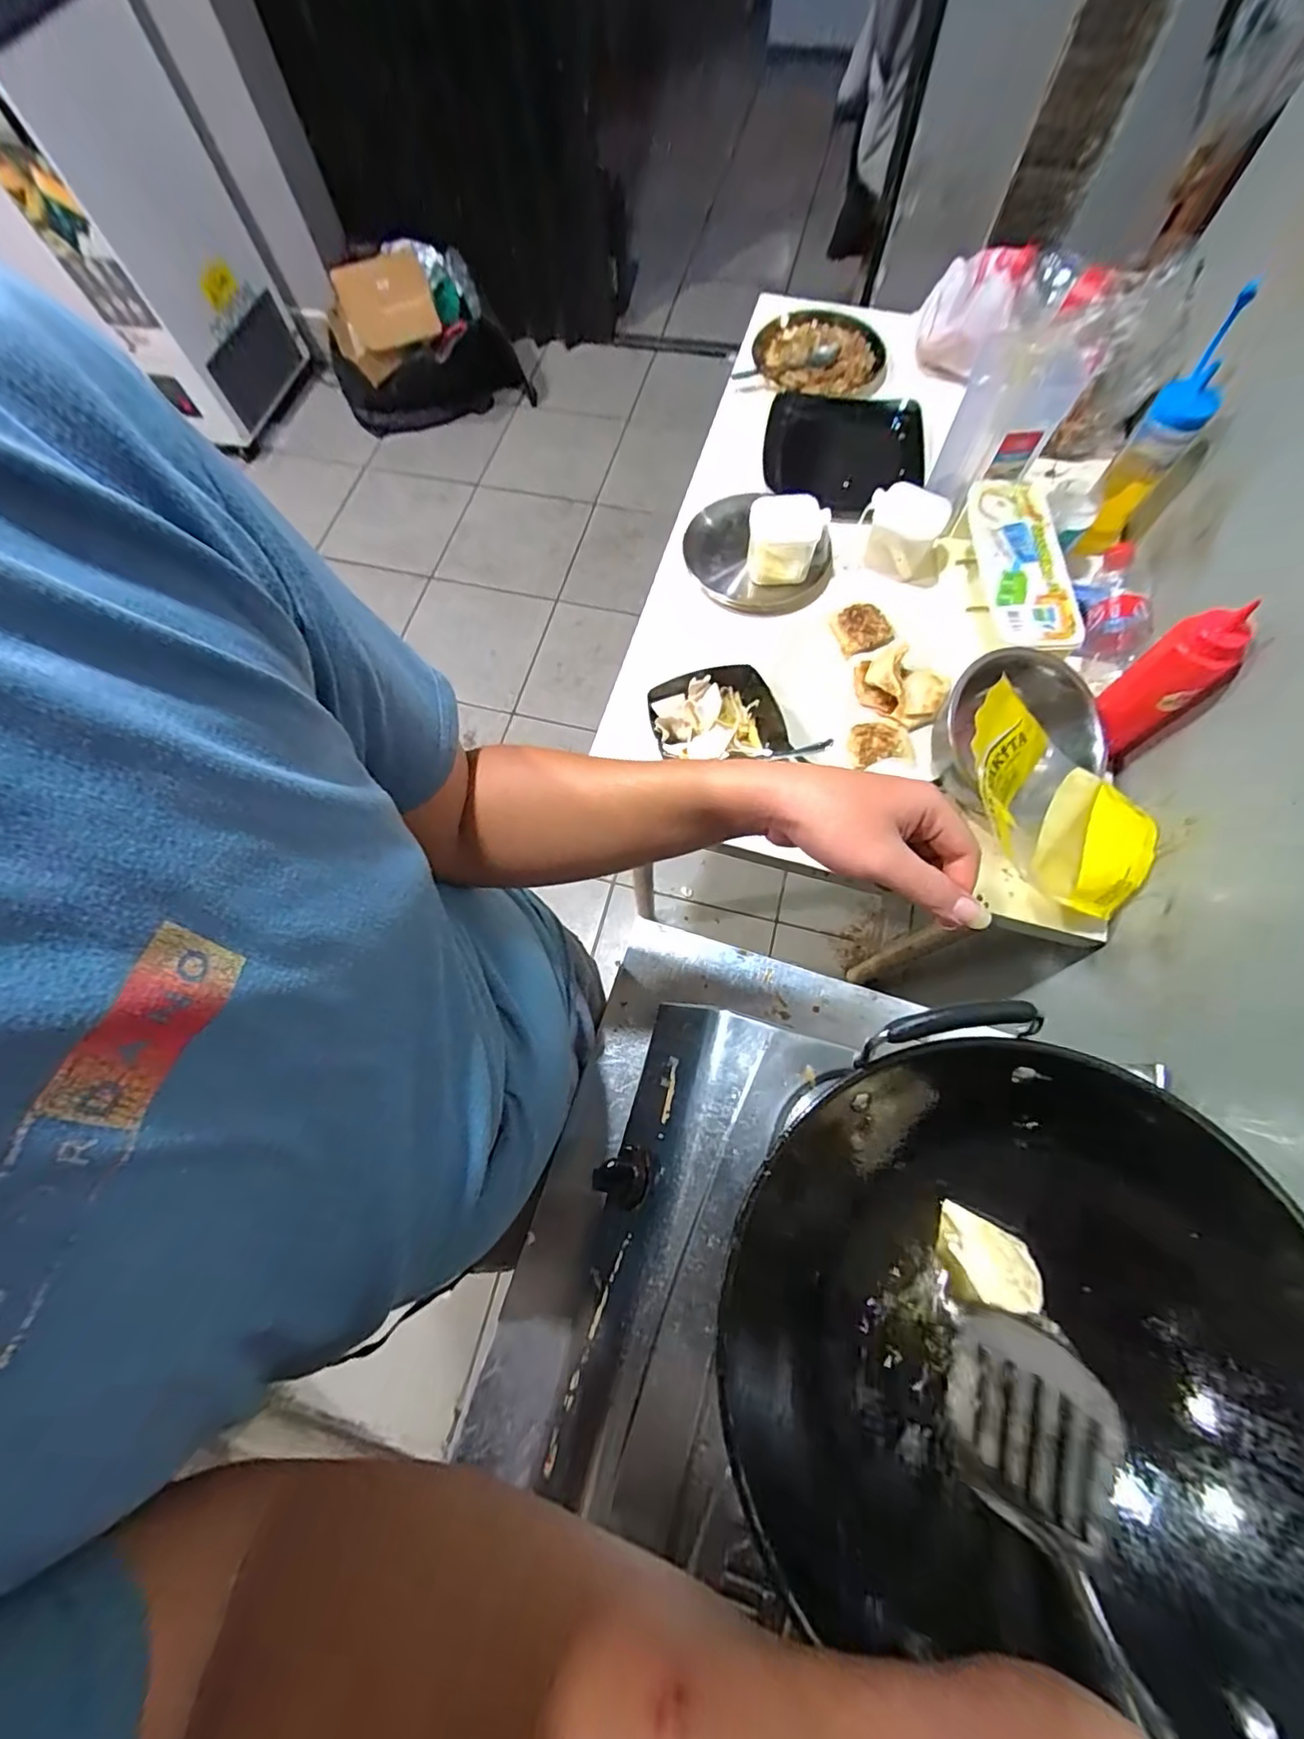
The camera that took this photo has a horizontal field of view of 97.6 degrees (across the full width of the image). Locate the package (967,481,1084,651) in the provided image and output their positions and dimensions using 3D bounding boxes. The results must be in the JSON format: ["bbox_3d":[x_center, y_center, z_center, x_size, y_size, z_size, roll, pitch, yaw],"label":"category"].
[{"bbox_3d":[0.436,-0.356,0.676,0.093,0.033,0.243,1,71,3],"label":"package"}]

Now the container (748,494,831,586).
[{"bbox_3d":[0.172,-0.423,0.740,0.095,0.076,0.076,4,71,3],"label":"container"}]

